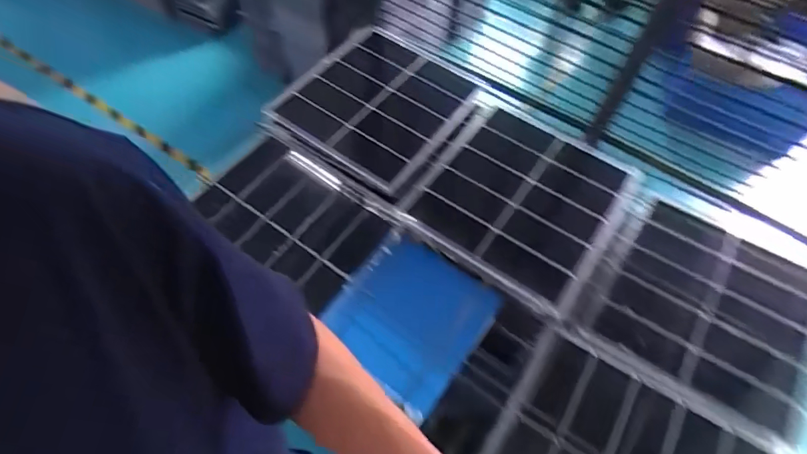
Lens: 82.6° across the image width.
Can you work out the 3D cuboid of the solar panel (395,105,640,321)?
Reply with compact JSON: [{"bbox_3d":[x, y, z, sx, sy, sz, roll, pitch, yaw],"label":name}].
[{"bbox_3d":[0.196,-0.051,0.768,0.301,0.037,0.315,32,62,17],"label":"solar panel"}]

